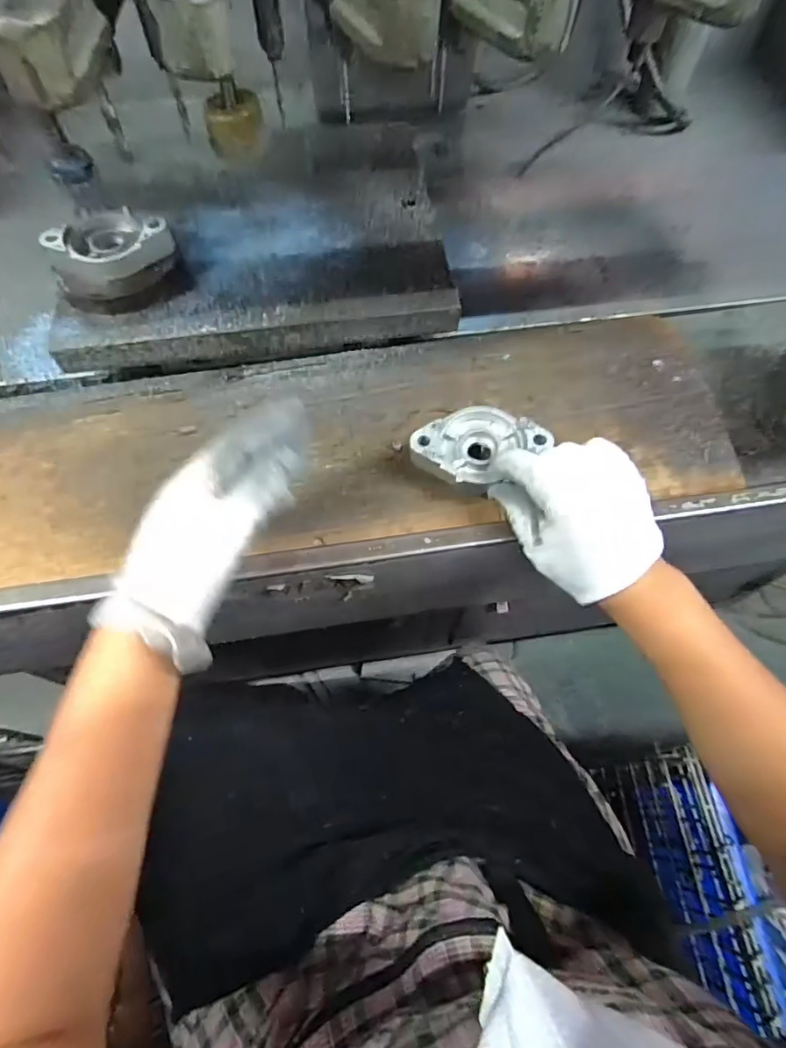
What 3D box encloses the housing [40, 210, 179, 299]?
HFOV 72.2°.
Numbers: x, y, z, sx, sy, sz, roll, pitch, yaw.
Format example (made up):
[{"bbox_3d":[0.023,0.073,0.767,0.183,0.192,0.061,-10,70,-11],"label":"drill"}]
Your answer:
[{"bbox_3d":[-0.241,-0.235,0.468,0.101,0.040,0.066,-16,64,-8],"label":"housing"}]

